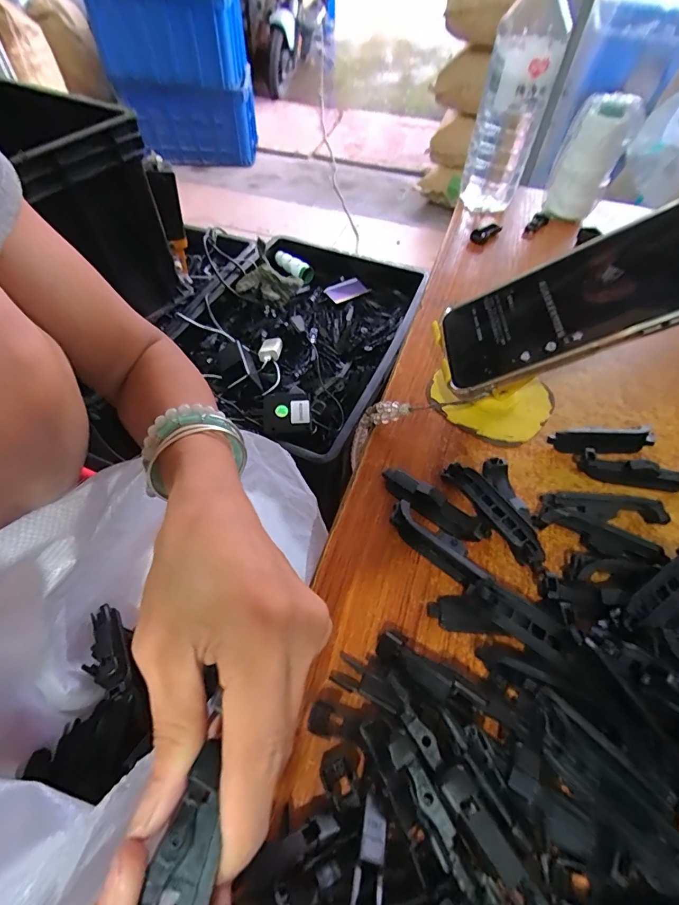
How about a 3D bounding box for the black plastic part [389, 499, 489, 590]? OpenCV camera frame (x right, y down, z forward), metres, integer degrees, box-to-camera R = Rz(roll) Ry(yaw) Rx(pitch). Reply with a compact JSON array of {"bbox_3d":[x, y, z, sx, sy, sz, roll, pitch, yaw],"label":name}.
[{"bbox_3d":[0.058,0.054,0.249,0.018,0.020,0.065,-36,63,-25],"label":"black plastic part"}]

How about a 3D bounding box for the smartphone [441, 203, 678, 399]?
[{"bbox_3d":[0.146,-0.093,0.253,0.167,0.015,0.079,-20,49,25],"label":"smartphone"}]

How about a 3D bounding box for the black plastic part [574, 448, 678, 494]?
[{"bbox_3d":[0.206,0.015,0.287,0.076,0.017,0.015,12,54,6],"label":"black plastic part"}]

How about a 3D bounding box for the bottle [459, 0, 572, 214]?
[{"bbox_3d":[0.188,-0.379,0.450,0.069,0.191,0.072,20,55,11],"label":"bottle"}]

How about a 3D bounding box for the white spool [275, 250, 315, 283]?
[{"bbox_3d":[-0.111,-0.452,1.008,0.046,0.036,0.124,-36,63,-25],"label":"white spool"}]

